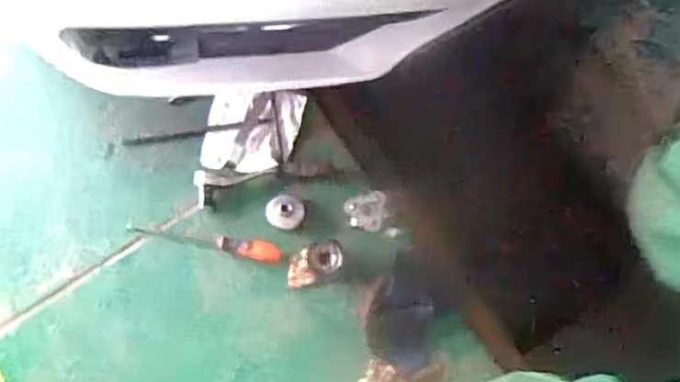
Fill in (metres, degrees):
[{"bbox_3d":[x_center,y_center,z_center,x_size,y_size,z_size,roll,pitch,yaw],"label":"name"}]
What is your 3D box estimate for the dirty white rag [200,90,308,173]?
[{"bbox_3d":[-0.164,-0.114,1.275,0.183,0.042,0.161,3,75,0],"label":"dirty white rag"}]

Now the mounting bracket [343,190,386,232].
[{"bbox_3d":[0.045,0.036,1.192,0.075,0.043,0.077,11,73,3],"label":"mounting bracket"}]

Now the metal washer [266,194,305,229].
[{"bbox_3d":[-0.099,0.033,1.191,0.067,0.033,0.061,19,75,4],"label":"metal washer"}]

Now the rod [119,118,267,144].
[{"bbox_3d":[-0.266,-0.110,1.252,0.274,0.014,0.016,-10,75,-3],"label":"rod"}]

